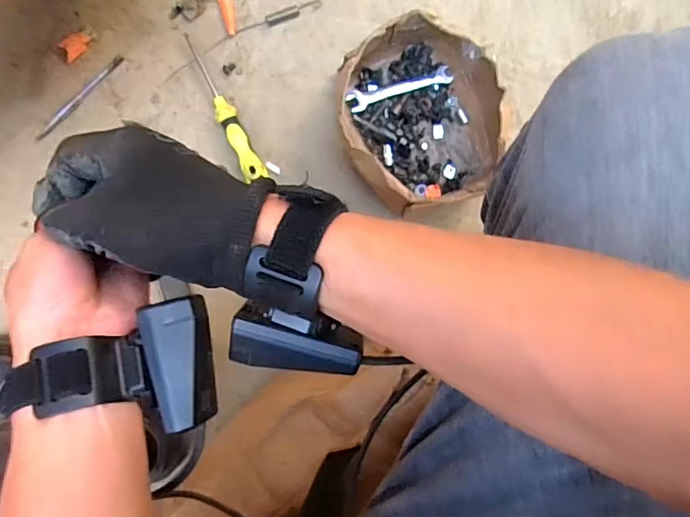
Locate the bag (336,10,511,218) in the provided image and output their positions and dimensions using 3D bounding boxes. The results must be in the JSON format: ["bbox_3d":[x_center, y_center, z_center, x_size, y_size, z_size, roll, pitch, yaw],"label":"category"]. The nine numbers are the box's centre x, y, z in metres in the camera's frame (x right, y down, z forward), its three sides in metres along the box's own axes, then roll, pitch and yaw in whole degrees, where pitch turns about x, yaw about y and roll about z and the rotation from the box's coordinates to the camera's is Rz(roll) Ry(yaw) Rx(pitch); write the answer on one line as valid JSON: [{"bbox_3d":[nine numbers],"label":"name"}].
[{"bbox_3d":[0.083,-0.163,0.587,0.171,0.093,0.204,-15,93,-3],"label":"bag"}]

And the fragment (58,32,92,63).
[{"bbox_3d":[-0.321,-0.252,0.601,0.024,0.006,0.038,42,89,-4],"label":"fragment"}]

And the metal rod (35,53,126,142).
[{"bbox_3d":[-0.314,-0.191,0.600,0.012,0.004,0.135,44,89,-4],"label":"metal rod"}]

